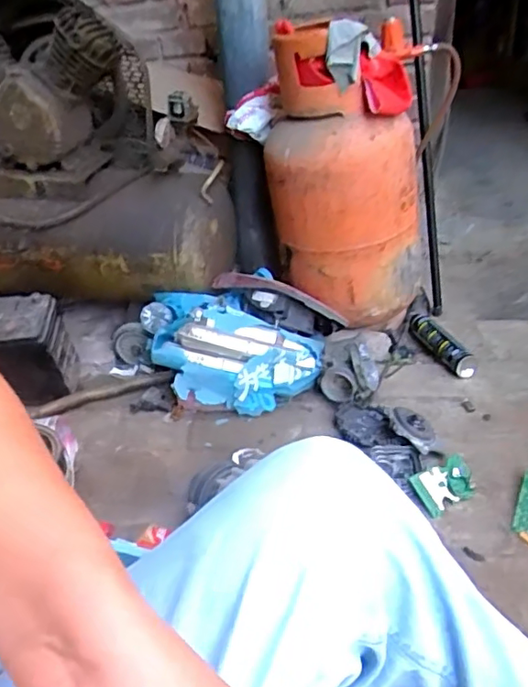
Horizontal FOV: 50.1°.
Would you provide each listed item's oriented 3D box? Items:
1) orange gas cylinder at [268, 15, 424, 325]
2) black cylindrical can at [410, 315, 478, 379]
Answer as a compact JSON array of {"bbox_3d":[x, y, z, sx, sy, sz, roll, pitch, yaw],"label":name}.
[{"bbox_3d":[0.166,-0.324,1.156,0.256,0.569,0.267,22,41,34],"label":"orange gas cylinder"},{"bbox_3d":[0.373,-0.001,1.204,0.053,0.045,0.225,-14,34,-16],"label":"black cylindrical can"}]

